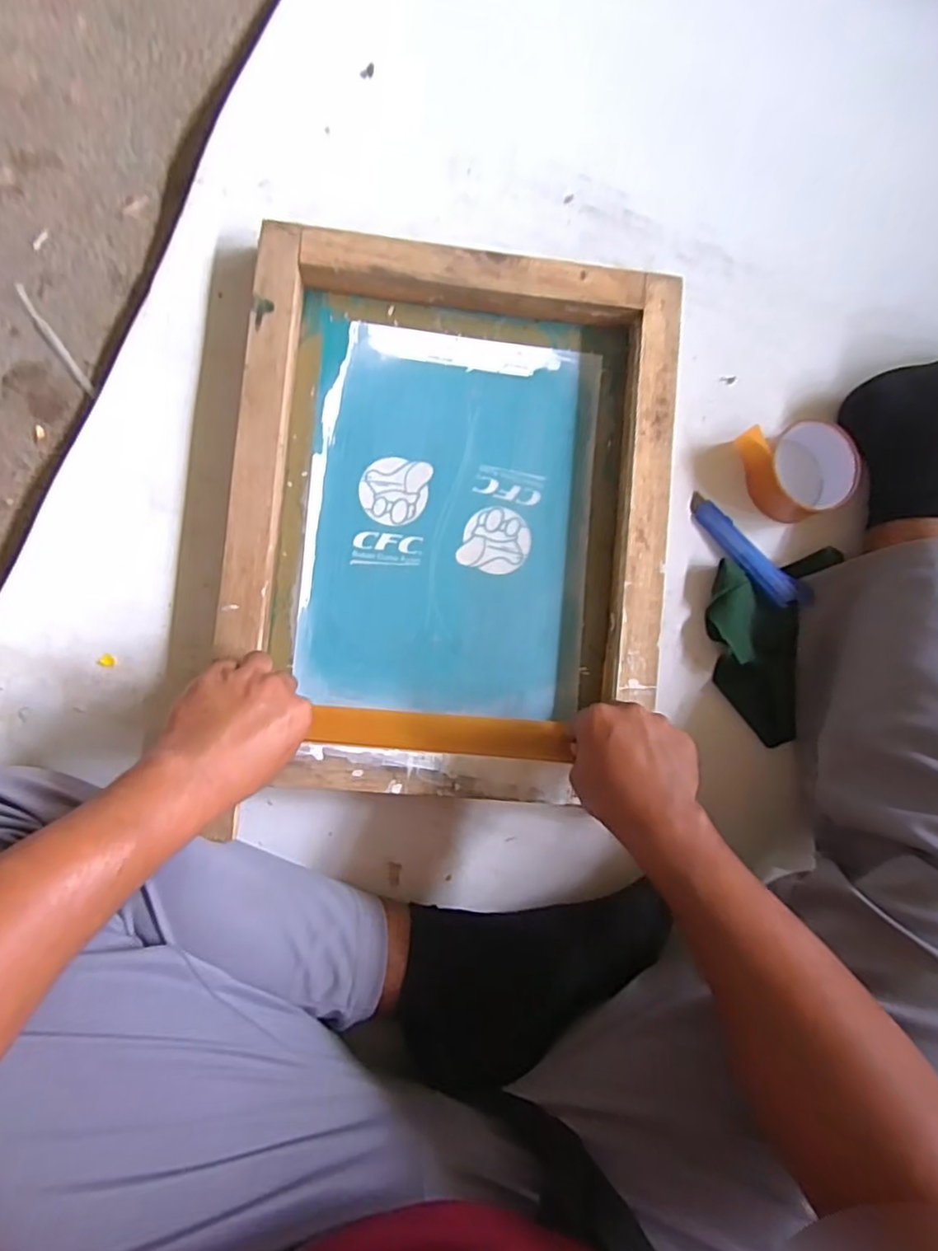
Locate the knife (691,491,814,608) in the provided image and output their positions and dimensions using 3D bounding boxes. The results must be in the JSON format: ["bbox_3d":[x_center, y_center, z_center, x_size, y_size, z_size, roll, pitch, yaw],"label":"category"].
[{"bbox_3d":[0.265,-0.070,0.610,0.032,0.009,0.143,-40,78,-8],"label":"knife"}]

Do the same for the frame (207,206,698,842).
[{"bbox_3d":[-0.016,-0.091,0.562,0.366,0.068,0.464,5,87,-8],"label":"frame"}]

